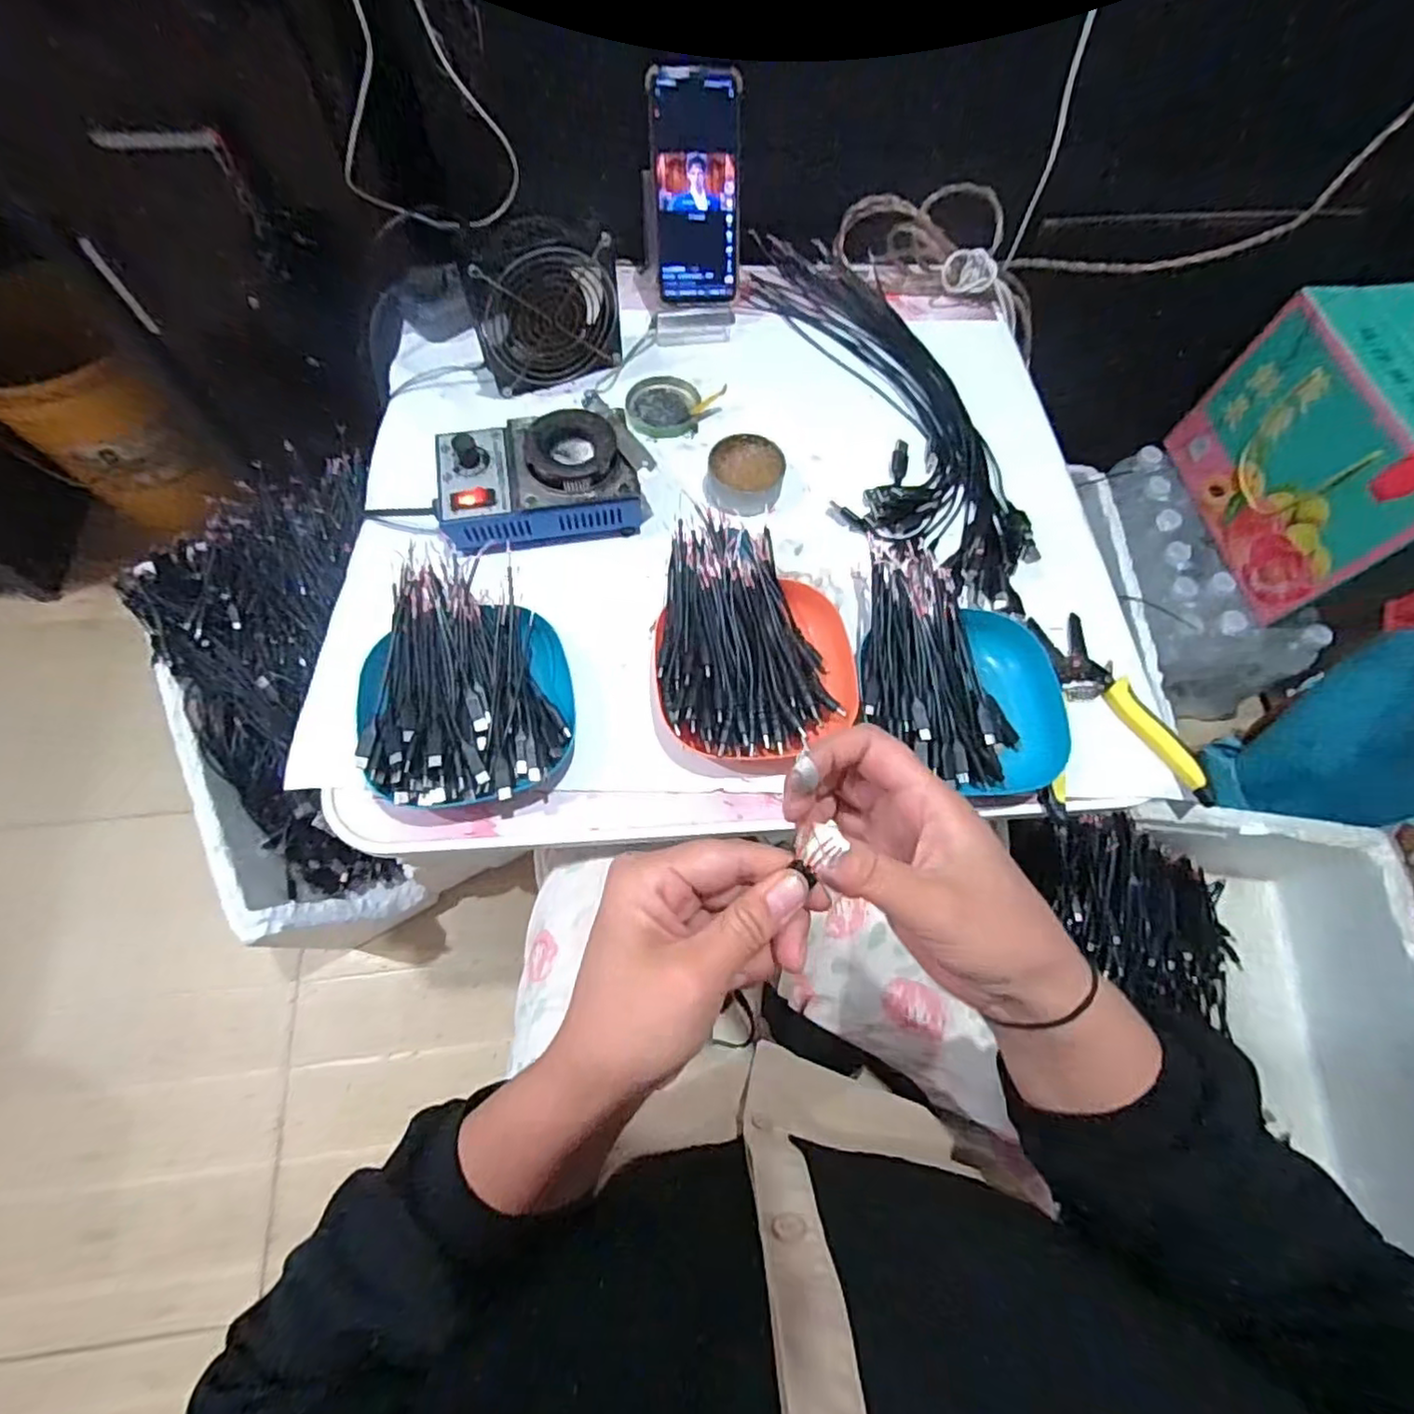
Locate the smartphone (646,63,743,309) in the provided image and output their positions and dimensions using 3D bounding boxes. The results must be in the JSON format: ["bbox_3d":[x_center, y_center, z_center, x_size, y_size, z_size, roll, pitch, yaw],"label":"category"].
[{"bbox_3d":[-0.008,-0.457,0.578,0.077,0.165,0.015,-6,30,-6],"label":"smartphone"}]

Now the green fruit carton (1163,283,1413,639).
[{"bbox_3d":[0.793,-0.300,0.814,0.160,0.245,0.343,-3,68,-4],"label":"green fruit carton"}]

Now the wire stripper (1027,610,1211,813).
[{"bbox_3d":[0.287,0.001,0.477,0.114,0.022,0.155,-2,68,-3],"label":"wire stripper"}]

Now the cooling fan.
[{"bbox_3d":[-0.136,-0.338,0.547,0.119,0.121,0.041,-25,71,-12],"label":"cooling fan"}]

